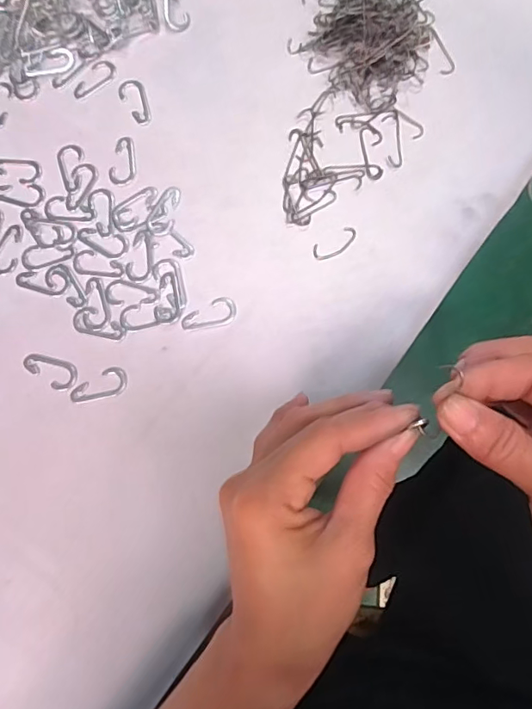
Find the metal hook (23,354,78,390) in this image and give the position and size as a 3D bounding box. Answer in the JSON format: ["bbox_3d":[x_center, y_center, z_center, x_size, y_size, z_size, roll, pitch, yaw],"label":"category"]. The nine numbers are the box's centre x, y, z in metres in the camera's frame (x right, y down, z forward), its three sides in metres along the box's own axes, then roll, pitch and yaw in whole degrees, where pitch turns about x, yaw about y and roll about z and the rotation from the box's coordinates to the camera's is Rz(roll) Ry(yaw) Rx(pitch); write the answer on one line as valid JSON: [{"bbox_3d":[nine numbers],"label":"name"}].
[{"bbox_3d":[-0.142,0.011,0.332,0.036,0.004,0.019,14,80,3],"label":"metal hook"}]

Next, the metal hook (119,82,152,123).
[{"bbox_3d":[-0.096,-0.185,0.370,0.018,0.004,0.035,-20,80,-3],"label":"metal hook"}]

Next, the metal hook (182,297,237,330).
[{"bbox_3d":[-0.039,-0.028,0.340,0.037,0.004,0.019,-9,80,-1],"label":"metal hook"}]

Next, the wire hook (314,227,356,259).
[{"bbox_3d":[0.048,-0.076,0.346,0.033,0.004,0.014,-30,81,-5],"label":"wire hook"}]

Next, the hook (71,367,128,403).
[{"bbox_3d":[-0.110,0.019,0.331,0.036,0.004,0.019,-10,80,-2],"label":"hook"}]

